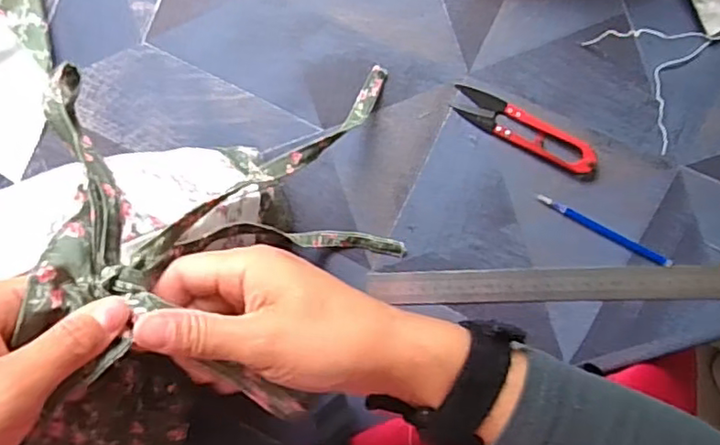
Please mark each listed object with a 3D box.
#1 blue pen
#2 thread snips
[{"bbox_3d":[0.190,0.007,0.483,0.111,0.004,0.007,28,98,6],"label":"blue pen"},{"bbox_3d":[0.128,-0.072,0.481,0.116,0.006,0.026,27,99,5],"label":"thread snips"}]

